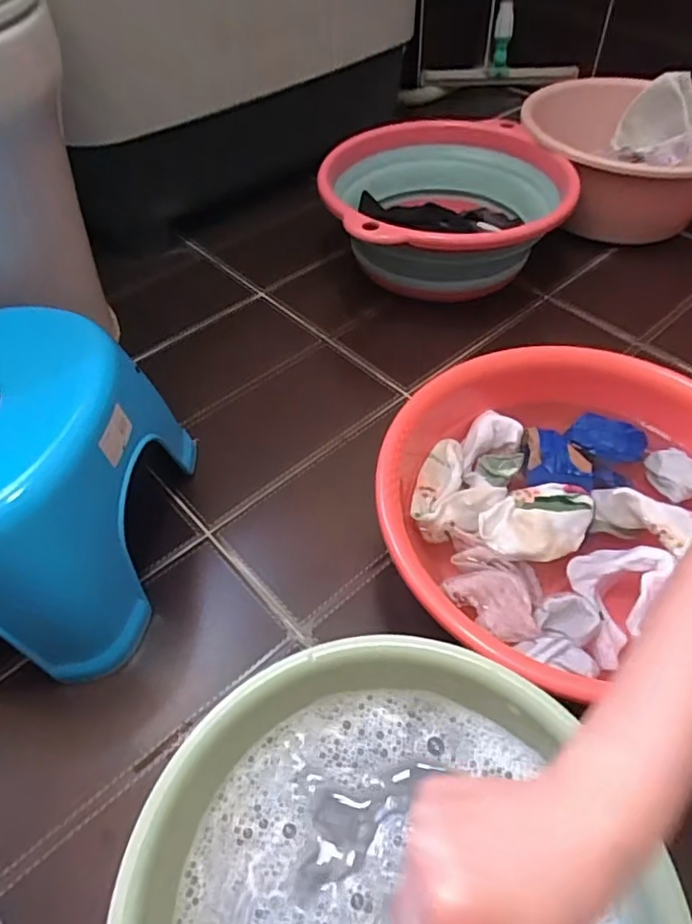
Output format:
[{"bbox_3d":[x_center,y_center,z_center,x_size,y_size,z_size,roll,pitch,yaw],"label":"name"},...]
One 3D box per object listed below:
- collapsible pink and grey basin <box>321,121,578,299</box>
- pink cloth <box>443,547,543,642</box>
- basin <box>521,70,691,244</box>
[{"bbox_3d":[0.147,-0.357,0.870,0.340,0.148,0.327,0,51,1],"label":"collapsible pink and grey basin"},{"bbox_3d":[0.126,0.111,0.505,0.078,0.026,0.073,15,53,13],"label":"pink cloth"},{"bbox_3d":[0.443,-0.474,0.949,0.319,0.163,0.326,0,51,1],"label":"basin"}]

